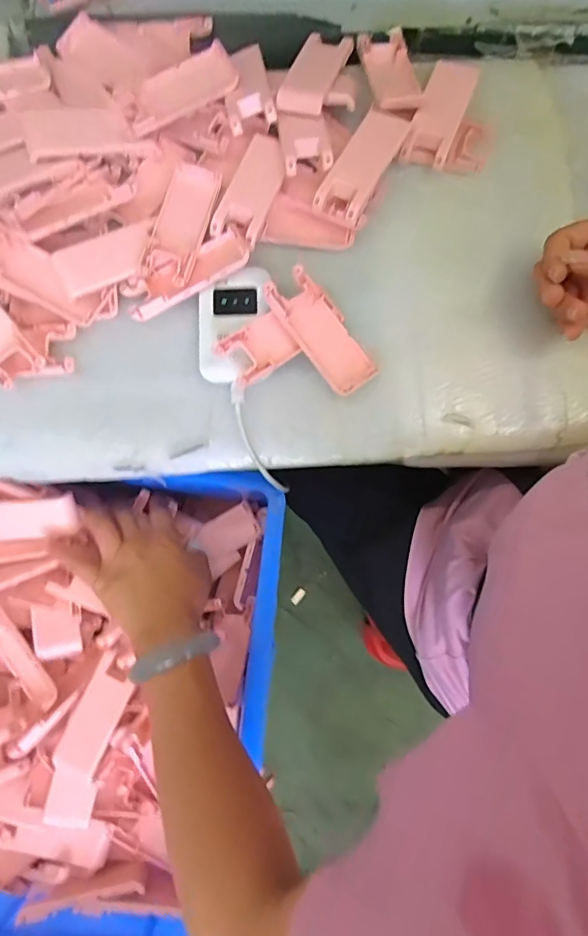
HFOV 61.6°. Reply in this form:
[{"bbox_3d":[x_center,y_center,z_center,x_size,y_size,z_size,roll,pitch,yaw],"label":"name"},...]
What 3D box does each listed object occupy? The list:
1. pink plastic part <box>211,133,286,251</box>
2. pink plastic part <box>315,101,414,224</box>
[{"bbox_3d":[-0.033,-0.229,0.404,0.038,0.013,0.093,22,80,4],"label":"pink plastic part"},{"bbox_3d":[0.055,-0.245,0.402,0.039,0.029,0.101,28,81,5],"label":"pink plastic part"}]

